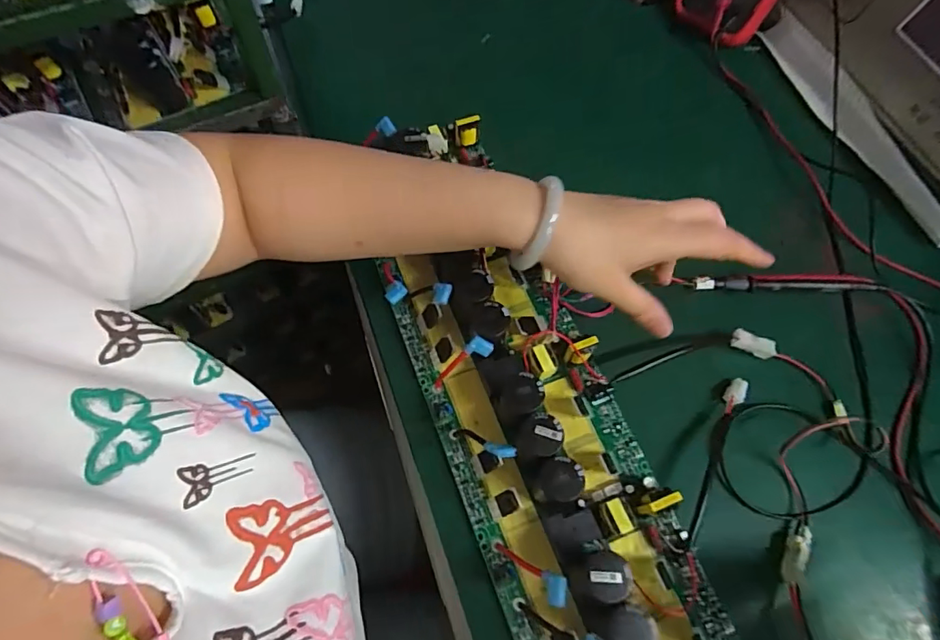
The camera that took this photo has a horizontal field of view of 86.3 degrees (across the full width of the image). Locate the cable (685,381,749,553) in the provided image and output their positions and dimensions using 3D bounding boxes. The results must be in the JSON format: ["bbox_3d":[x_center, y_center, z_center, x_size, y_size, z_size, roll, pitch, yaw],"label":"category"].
[{"bbox_3d":[0.188,0.106,0.382,0.015,0.016,0.138,24,68,11],"label":"cable"}]

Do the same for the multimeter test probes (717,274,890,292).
[{"bbox_3d":[0.283,-0.030,0.429,0.141,0.021,0.013,3,66,2],"label":"multimeter test probes"}]

